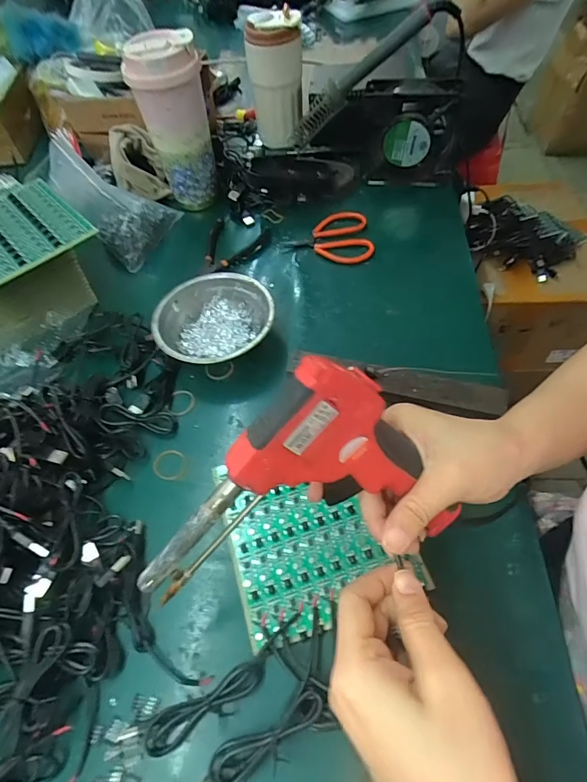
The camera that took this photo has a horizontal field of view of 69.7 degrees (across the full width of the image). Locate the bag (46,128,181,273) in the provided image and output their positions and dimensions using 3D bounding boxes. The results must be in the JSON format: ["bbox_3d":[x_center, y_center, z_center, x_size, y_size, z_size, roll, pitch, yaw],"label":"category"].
[{"bbox_3d":[-0.215,-0.248,0.540,0.112,0.108,0.118,39,67,25],"label":"bag"}]

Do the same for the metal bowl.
[{"bbox_3d":[-0.083,-0.072,0.455,0.121,0.037,0.118,-2,57,2],"label":"metal bowl"}]

